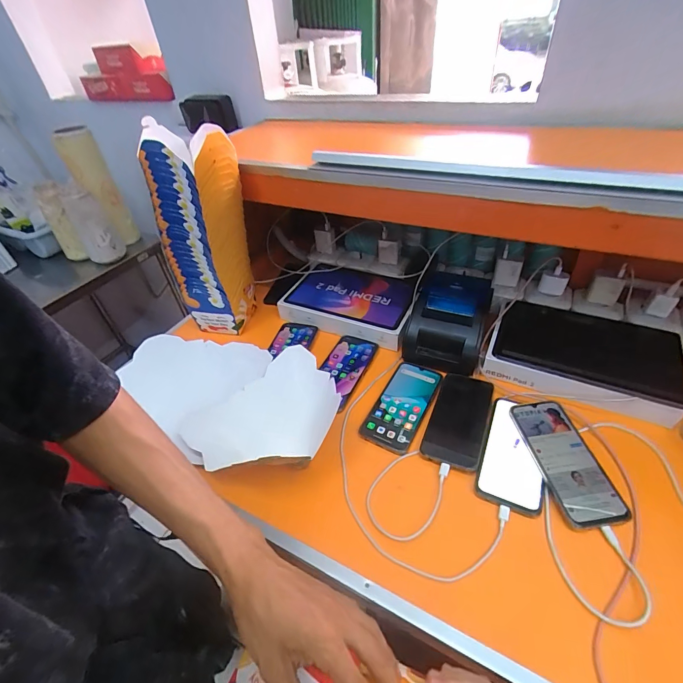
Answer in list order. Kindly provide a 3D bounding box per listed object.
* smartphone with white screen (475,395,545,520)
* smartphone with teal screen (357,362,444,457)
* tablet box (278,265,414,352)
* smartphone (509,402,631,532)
[{"bbox_3d":[0.242,0.145,0.501,0.077,0.015,0.171,15,45,22],"label":"smartphone with white screen"},{"bbox_3d":[0.099,0.100,0.584,0.082,0.013,0.168,17,46,24],"label":"smartphone with teal screen"},{"bbox_3d":[0.021,-0.087,0.766,0.272,0.047,0.177,14,45,22],"label":"tablet box"},{"bbox_3d":[0.297,0.156,0.480,0.080,0.008,0.167,-8,49,-2],"label":"smartphone"}]

